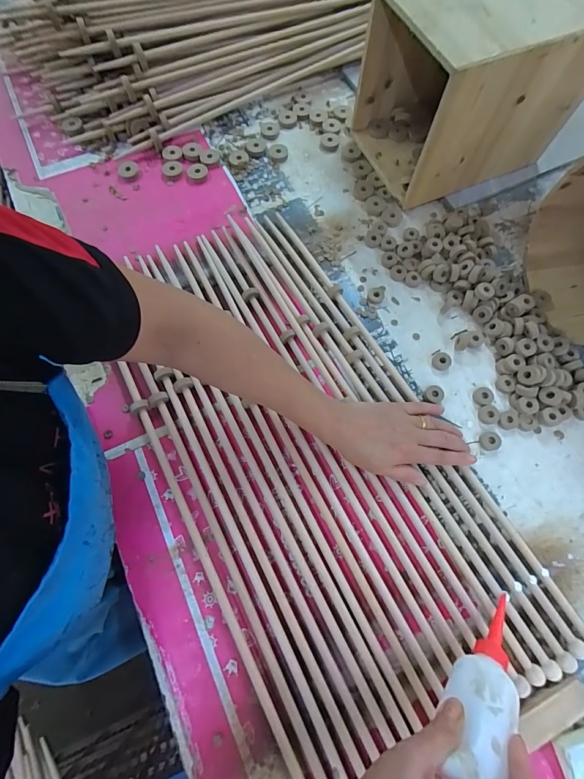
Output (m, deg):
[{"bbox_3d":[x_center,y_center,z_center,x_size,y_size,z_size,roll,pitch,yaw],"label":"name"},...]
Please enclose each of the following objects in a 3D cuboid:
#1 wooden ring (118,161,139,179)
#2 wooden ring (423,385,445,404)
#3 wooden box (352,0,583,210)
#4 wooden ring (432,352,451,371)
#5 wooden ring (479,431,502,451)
[{"bbox_3d":[-0.289,-0.386,0.607,0.034,0.009,0.034,0,71,0],"label":"wooden ring"},{"bbox_3d":[0.200,0.006,0.485,0.025,0.010,0.025,0,70,1],"label":"wooden ring"},{"bbox_3d":[0.268,-0.467,0.539,0.270,0.221,0.210,-22,71,-7],"label":"wooden box"},{"bbox_3d":[0.217,-0.042,0.501,0.025,0.008,0.029,38,75,14],"label":"wooden ring"},{"bbox_3d":[0.264,0.069,0.461,0.026,0.008,0.025,0,70,1],"label":"wooden ring"}]

